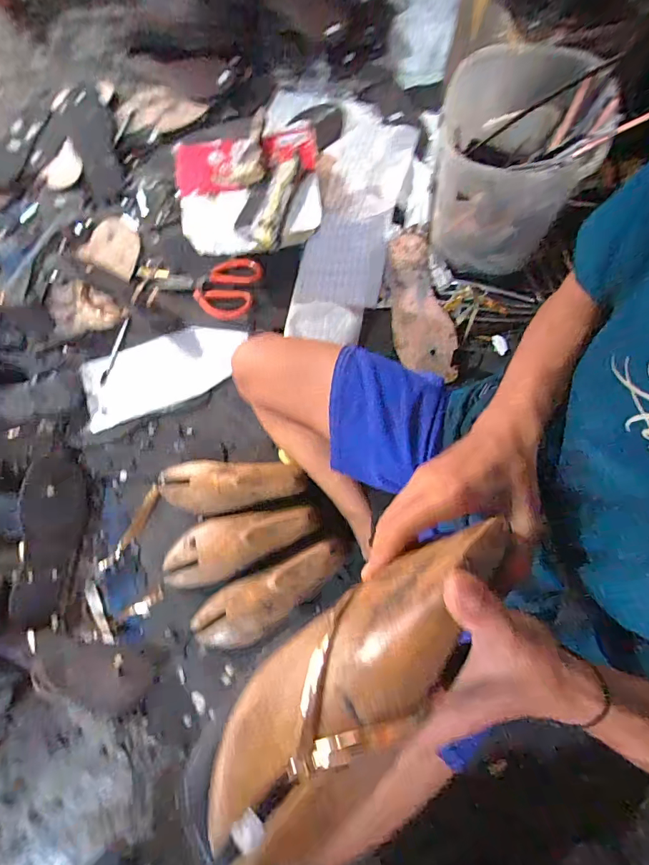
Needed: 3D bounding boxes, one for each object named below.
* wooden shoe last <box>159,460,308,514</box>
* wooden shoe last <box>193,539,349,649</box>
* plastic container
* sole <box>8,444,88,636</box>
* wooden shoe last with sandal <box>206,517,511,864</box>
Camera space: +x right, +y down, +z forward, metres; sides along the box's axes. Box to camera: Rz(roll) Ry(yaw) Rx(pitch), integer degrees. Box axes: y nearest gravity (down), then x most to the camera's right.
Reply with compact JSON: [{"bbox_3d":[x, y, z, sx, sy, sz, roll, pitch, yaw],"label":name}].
[{"bbox_3d":[-0.139,0.076,0.624,0.228,0.097,0.079,0,76,-1],"label":"wooden shoe last"},{"bbox_3d":[-0.078,0.227,0.583,0.248,0.069,0.082,-34,78,11],"label":"wooden shoe last"},{"bbox_3d":[0.263,-0.392,0.626,0.166,0.233,0.204,-4,77,-1],"label":"plastic container"},{"bbox_3d":[-0.416,0.157,0.642,0.087,0.019,0.241,3,75,-28],"label":"sole"},{"bbox_3d":[0.026,0.121,0.229,0.065,0.055,0.213,45,66,10],"label":"wooden shoe last with sandal"}]

